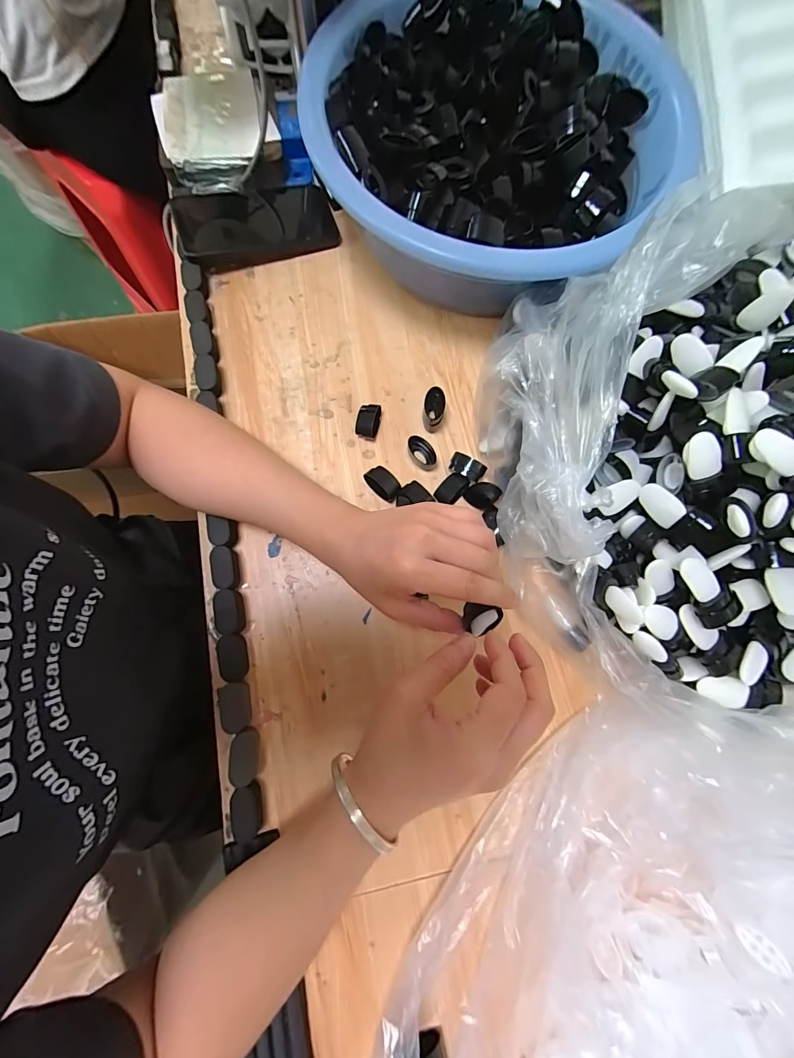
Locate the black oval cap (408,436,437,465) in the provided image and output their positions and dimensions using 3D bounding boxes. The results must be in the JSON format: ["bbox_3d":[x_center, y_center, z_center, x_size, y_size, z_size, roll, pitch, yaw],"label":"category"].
[{"bbox_3d":[0.025,-0.075,0.360,0.017,0.013,0.032,-39,83,-9],"label":"black oval cap"}]

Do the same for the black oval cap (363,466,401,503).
[{"bbox_3d":[-0.012,-0.042,0.352,0.023,0.014,0.034,-43,84,-10],"label":"black oval cap"}]

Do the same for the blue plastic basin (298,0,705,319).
[{"bbox_3d":[0.098,-0.363,0.362,0.316,0.112,0.321,0,79,-2],"label":"blue plastic basin"}]

